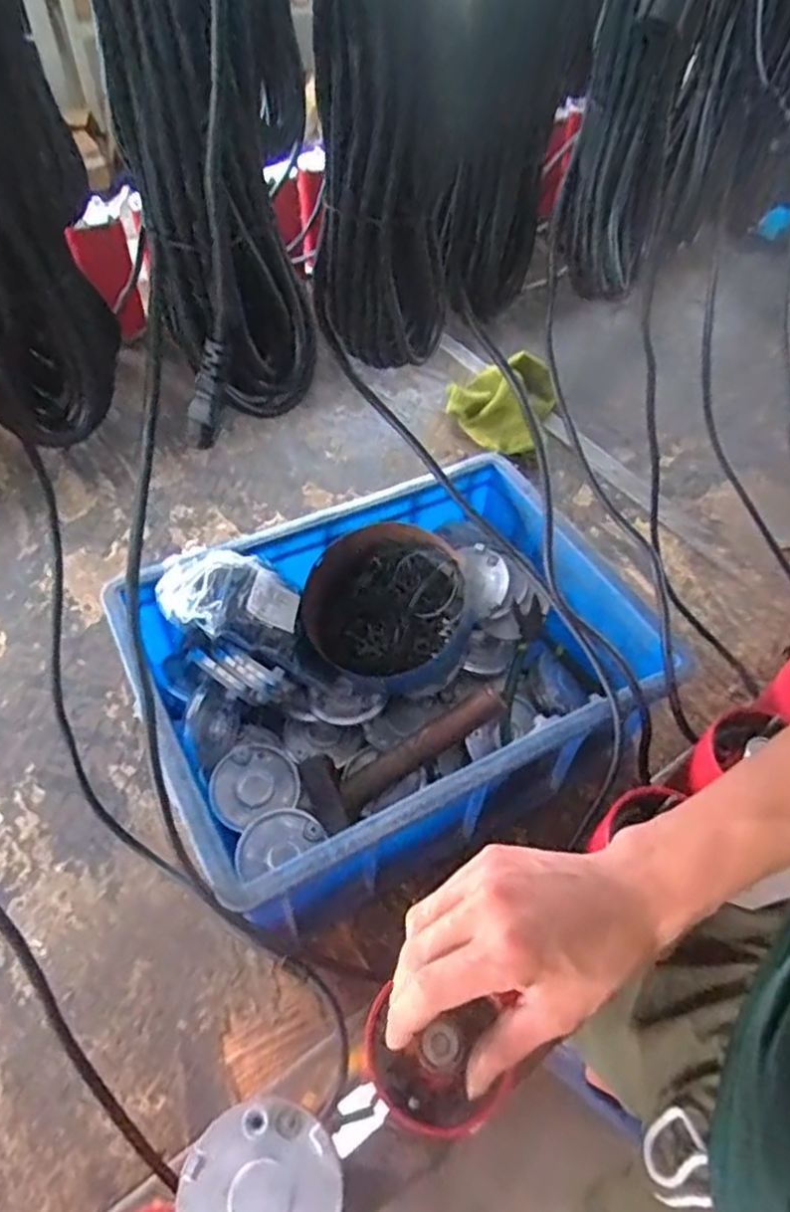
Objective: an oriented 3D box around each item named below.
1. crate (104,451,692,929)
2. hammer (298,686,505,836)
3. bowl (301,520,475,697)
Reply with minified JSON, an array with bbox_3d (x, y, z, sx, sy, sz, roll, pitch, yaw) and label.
[{"bbox_3d":[0.000,0.054,0.606,0.383,0.168,0.287,-21,55,-18],"label":"crate"},{"bbox_3d":[0.010,0.122,0.580,0.179,0.028,0.064,-31,54,9],"label":"hammer"},{"bbox_3d":[-0.012,-0.005,0.630,0.166,0.069,0.146,15,68,11],"label":"bowl"}]

